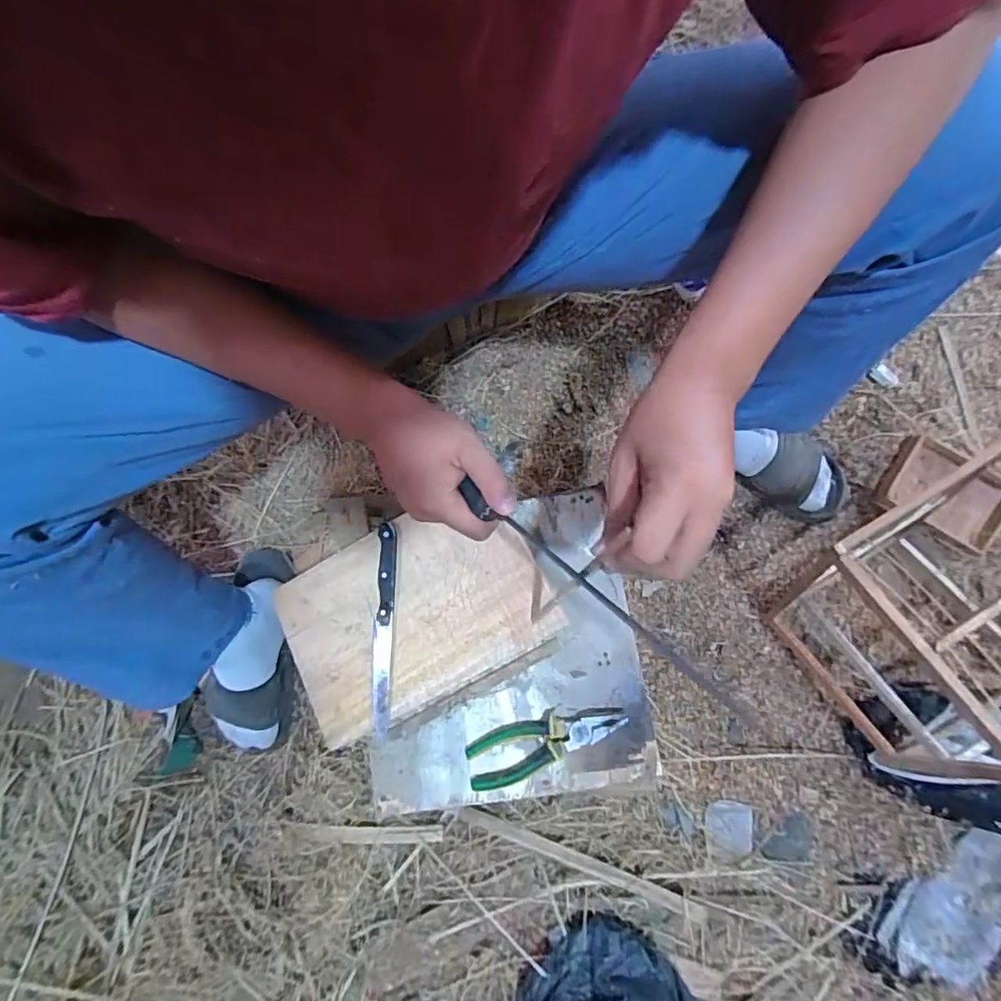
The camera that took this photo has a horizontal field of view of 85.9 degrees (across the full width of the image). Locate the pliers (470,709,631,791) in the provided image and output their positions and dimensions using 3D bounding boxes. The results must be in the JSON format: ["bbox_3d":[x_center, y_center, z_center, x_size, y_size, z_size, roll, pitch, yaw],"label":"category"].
[{"bbox_3d":[0.045,0.251,0.559,0.170,0.023,0.055,-27,77,12],"label":"pliers"}]

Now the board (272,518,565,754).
[{"bbox_3d":[-0.098,0.117,0.584,0.288,0.012,0.190,-29,75,4],"label":"board"}]

